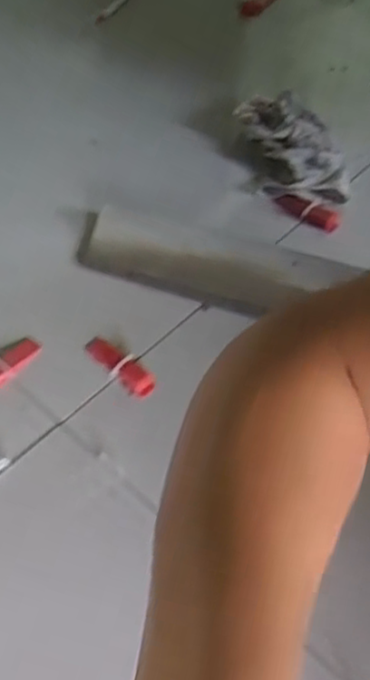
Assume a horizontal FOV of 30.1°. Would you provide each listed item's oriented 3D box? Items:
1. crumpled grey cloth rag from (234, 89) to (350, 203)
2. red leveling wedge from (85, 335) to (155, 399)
[{"bbox_3d":[0.143,-0.256,0.903,0.119,0.033,0.193,-11,55,-10],"label":"crumpled grey cloth rag"},{"bbox_3d":[-0.070,0.026,0.719,0.090,0.016,0.028,35,60,21],"label":"red leveling wedge"}]

